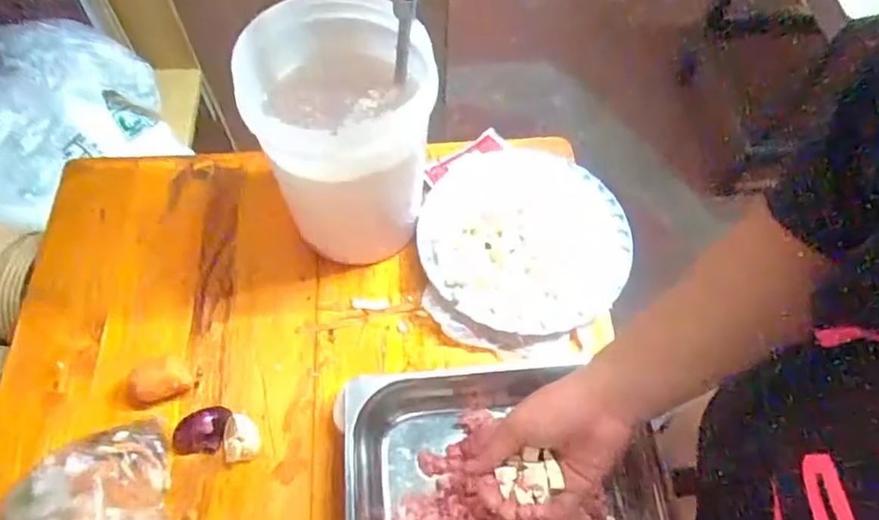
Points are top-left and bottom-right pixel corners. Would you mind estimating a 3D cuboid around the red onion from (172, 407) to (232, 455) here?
[{"bbox_3d":[-0.215,0.153,0.543,0.048,0.024,0.040,-2,61,-2],"label":"red onion"}]

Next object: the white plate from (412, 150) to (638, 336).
[{"bbox_3d":[0.088,-0.030,0.628,0.210,0.029,0.214,0,61,-1],"label":"white plate"}]

